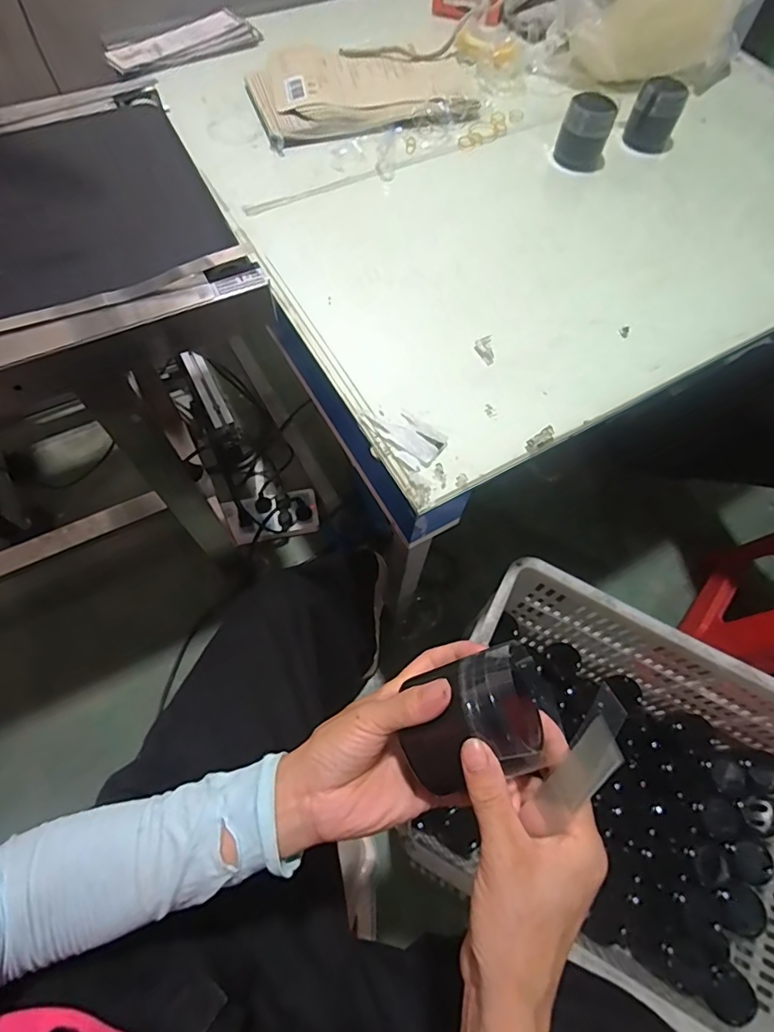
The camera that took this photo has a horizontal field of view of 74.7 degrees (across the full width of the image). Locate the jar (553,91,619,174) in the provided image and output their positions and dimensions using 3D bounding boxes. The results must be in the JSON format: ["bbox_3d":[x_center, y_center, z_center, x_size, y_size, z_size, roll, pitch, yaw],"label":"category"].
[{"bbox_3d":[0.293,-0.563,0.740,0.075,0.075,0.061,19,64,6],"label":"jar"}]

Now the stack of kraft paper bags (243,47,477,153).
[{"bbox_3d":[-0.030,-0.668,0.788,0.352,0.035,0.230,-10,65,-8],"label":"stack of kraft paper bags"}]

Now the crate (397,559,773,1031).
[{"bbox_3d":[0.356,0.413,0.752,0.585,0.303,0.416,29,66,11],"label":"crate"}]

